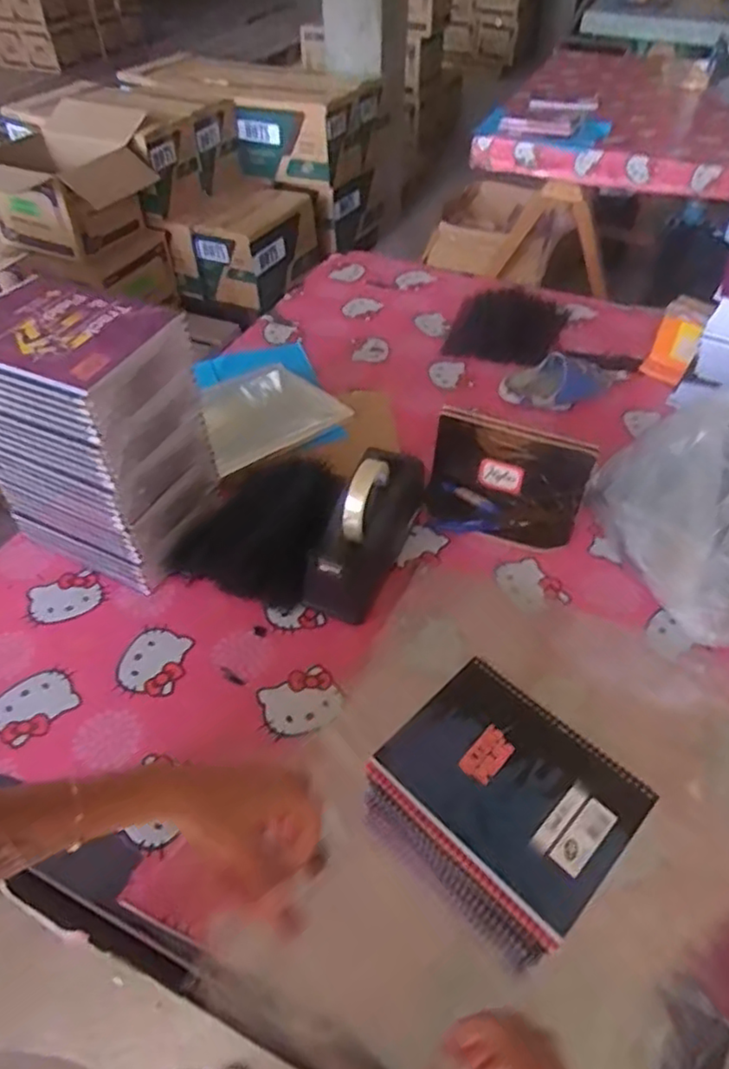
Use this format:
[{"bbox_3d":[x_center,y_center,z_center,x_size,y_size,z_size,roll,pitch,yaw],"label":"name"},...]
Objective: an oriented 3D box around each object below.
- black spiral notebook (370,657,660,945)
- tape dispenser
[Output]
[{"bbox_3d":[0.127,0.208,0.557,0.148,0.013,0.193,-36,56,-30],"label":"black spiral notebook"},{"bbox_3d":[0.004,-0.013,0.767,0.078,0.133,0.200,19,49,17],"label":"tape dispenser"}]

